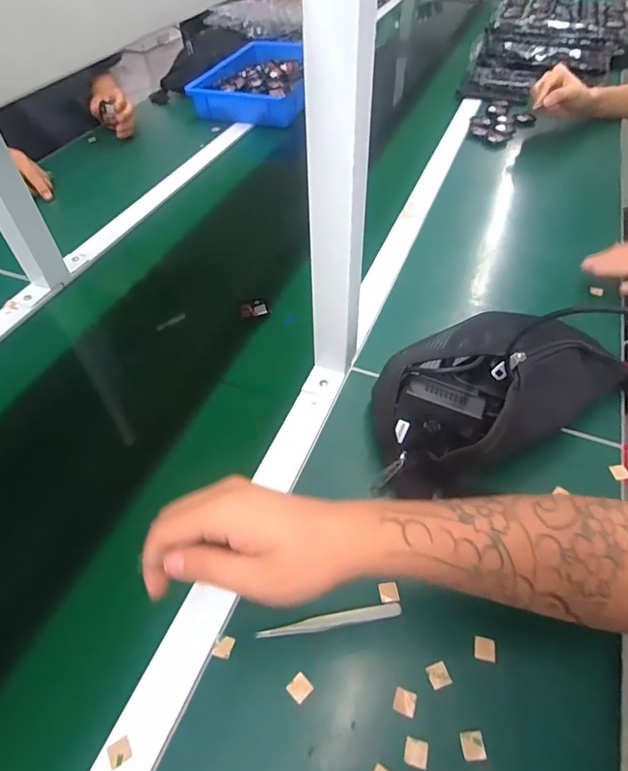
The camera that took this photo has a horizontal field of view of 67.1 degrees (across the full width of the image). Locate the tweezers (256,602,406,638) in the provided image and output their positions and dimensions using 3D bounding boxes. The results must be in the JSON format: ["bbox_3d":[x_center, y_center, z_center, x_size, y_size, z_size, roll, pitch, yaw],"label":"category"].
[{"bbox_3d":[0.014,0.191,0.383,0.116,0.009,0.011,-9,50,-6],"label":"tweezers"}]

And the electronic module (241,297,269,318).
[{"bbox_3d":[-0.080,-0.103,0.634,0.035,0.010,0.028,-11,51,-7],"label":"electronic module"}]

